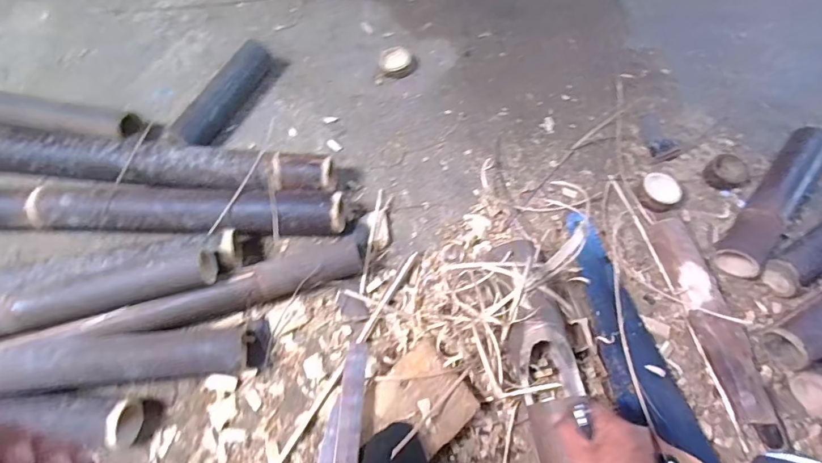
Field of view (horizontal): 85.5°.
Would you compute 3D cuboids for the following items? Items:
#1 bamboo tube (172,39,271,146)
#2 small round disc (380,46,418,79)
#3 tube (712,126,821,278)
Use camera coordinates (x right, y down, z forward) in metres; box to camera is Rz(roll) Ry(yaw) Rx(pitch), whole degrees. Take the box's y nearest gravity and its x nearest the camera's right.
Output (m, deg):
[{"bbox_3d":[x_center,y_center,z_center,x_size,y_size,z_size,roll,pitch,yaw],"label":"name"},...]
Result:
[{"bbox_3d":[-0.334,-0.251,0.800,0.057,0.048,0.248,17,66,9],"label":"bamboo tube"},{"bbox_3d":[-0.025,-0.335,0.866,0.069,0.020,0.076,-6,65,-2],"label":"small round disc"},{"bbox_3d":[0.583,-0.050,0.710,0.065,0.053,0.305,38,71,17],"label":"tube"}]

